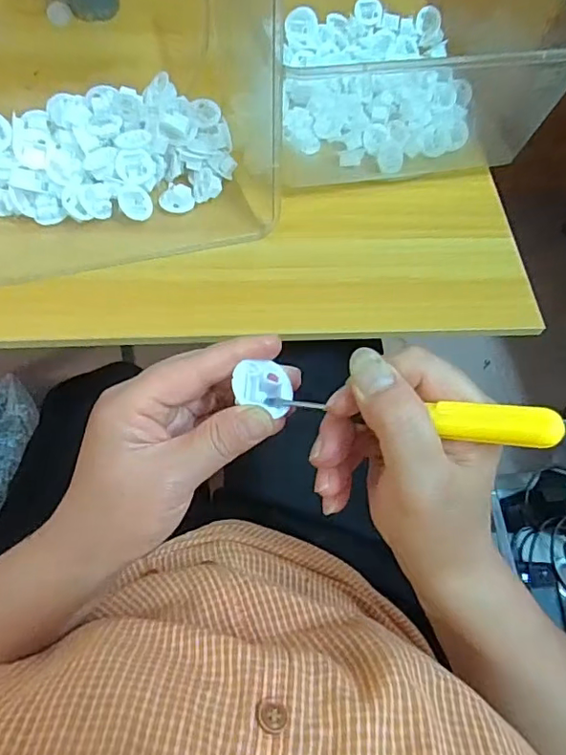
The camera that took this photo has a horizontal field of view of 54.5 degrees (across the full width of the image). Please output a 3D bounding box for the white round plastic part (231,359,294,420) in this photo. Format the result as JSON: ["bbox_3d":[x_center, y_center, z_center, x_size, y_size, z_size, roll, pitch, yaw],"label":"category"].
[{"bbox_3d":[-0.010,0.006,0.275,0.028,0.011,0.028,13,57,-21],"label":"white round plastic part"}]

